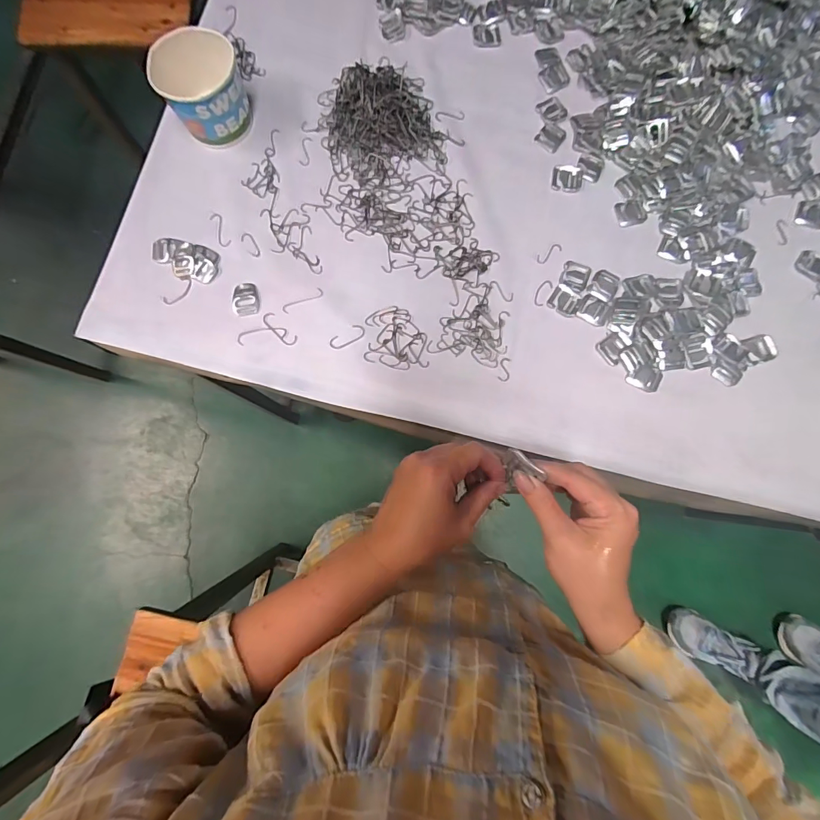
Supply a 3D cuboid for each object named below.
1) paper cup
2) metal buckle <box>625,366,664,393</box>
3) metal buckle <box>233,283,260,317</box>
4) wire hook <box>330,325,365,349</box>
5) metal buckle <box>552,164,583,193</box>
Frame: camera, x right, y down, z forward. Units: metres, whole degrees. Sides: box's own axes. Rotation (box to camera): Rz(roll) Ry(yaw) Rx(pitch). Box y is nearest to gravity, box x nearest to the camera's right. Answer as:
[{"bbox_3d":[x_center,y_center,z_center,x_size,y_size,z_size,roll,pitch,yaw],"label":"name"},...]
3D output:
[{"bbox_3d":[-0.233,-0.366,0.486,0.088,0.078,0.085,0,82,1],"label":"paper cup"},{"bbox_3d":[0.261,-0.036,0.469,0.035,0.004,0.028,23,83,4],"label":"metal buckle"},{"bbox_3d":[-0.188,-0.127,0.483,0.029,0.004,0.040,-10,82,0],"label":"metal buckle"},{"bbox_3d":[-0.070,-0.082,0.475,0.041,0.004,0.018,-33,82,-4],"label":"wire hook"},{"bbox_3d":[0.190,-0.279,0.508,0.036,0.006,0.031,13,82,3],"label":"metal buckle"}]

